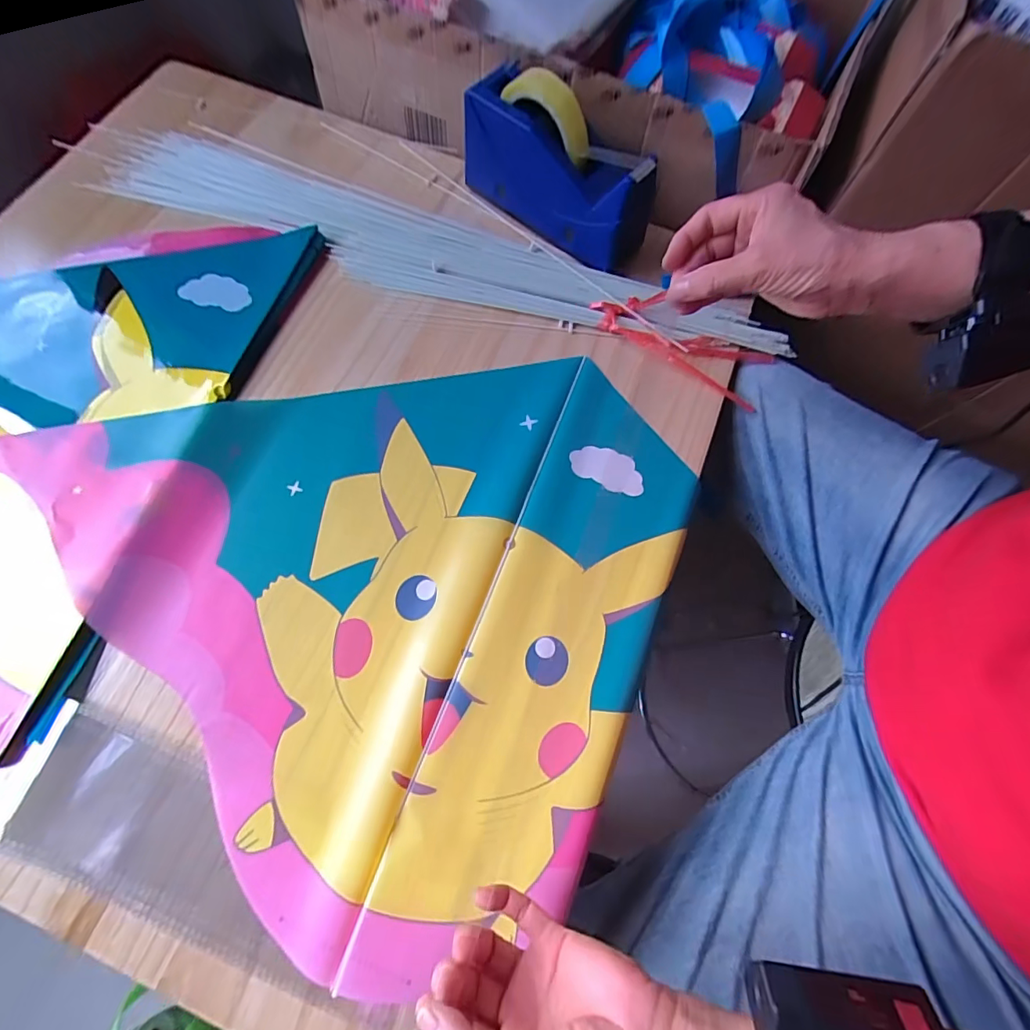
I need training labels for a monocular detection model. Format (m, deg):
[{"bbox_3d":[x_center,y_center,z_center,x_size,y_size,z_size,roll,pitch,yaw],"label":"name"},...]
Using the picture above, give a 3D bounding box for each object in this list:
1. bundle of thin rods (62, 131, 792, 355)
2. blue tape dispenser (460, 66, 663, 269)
[{"bbox_3d":[-0.109,-0.291,0.526,0.768,0.018,0.123,20,71,7],"label":"bundle of thin rods"},{"bbox_3d":[0.036,-0.368,0.497,0.246,0.093,0.086,43,74,12],"label":"blue tape dispenser"}]

